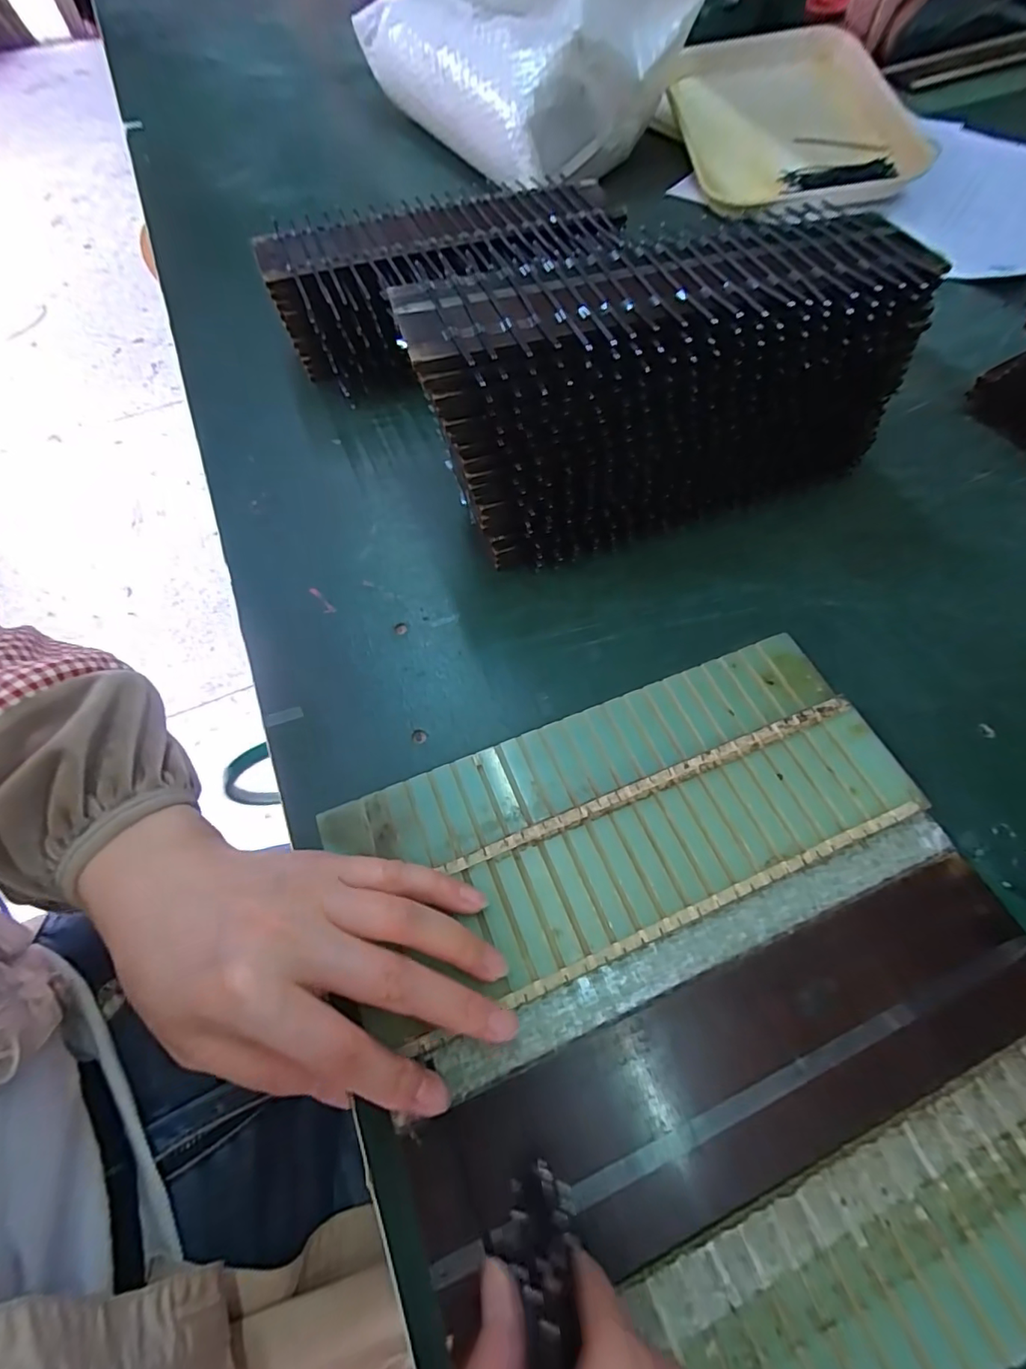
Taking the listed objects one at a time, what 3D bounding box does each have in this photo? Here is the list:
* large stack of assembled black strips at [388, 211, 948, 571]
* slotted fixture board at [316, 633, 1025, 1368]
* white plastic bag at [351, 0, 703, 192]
[{"bbox_3d":[0.085,-0.161,0.304,0.272,0.127,0.095,-16,63,-7],"label":"large stack of assembled black strips"},{"bbox_3d":[0.076,0.124,0.220,0.272,0.009,0.257,-21,64,-9],"label":"slotted fixture board"},{"bbox_3d":[0.015,-0.705,0.566,0.240,0.164,0.341,-31,66,-13],"label":"white plastic bag"}]

